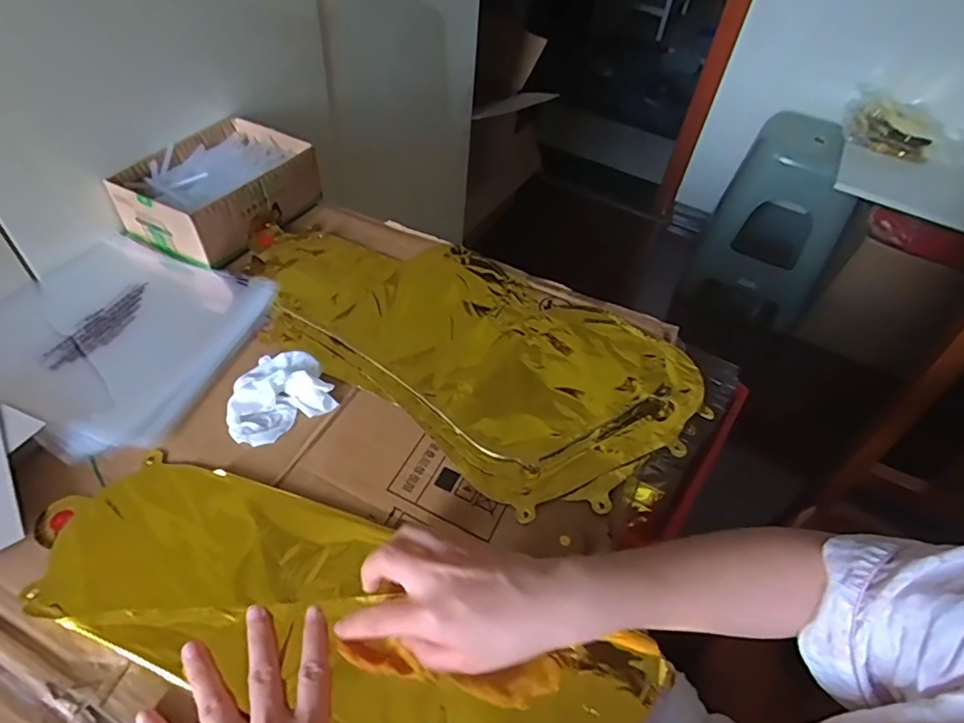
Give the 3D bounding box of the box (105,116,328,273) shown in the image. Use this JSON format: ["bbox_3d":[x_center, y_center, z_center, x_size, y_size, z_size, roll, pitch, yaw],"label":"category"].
[{"bbox_3d":[-0.290,-0.194,0.624,0.127,0.066,0.185,26,50,16],"label":"box"}]

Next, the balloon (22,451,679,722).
[{"bbox_3d":[-0.099,0.176,0.380,0.421,0.032,0.129,19,53,8],"label":"balloon"}]

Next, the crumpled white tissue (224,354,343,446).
[{"bbox_3d":[-0.177,0.025,0.470,0.085,0.027,0.073,-30,58,-29],"label":"crumpled white tissue"}]

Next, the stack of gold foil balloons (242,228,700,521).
[{"bbox_3d":[-0.018,-0.033,0.552,0.448,0.014,0.246,31,52,20],"label":"stack of gold foil balloons"}]

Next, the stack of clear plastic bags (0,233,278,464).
[{"bbox_3d":[-0.340,-0.031,0.509,0.228,0.015,0.222,19,49,11],"label":"stack of clear plastic bags"}]

